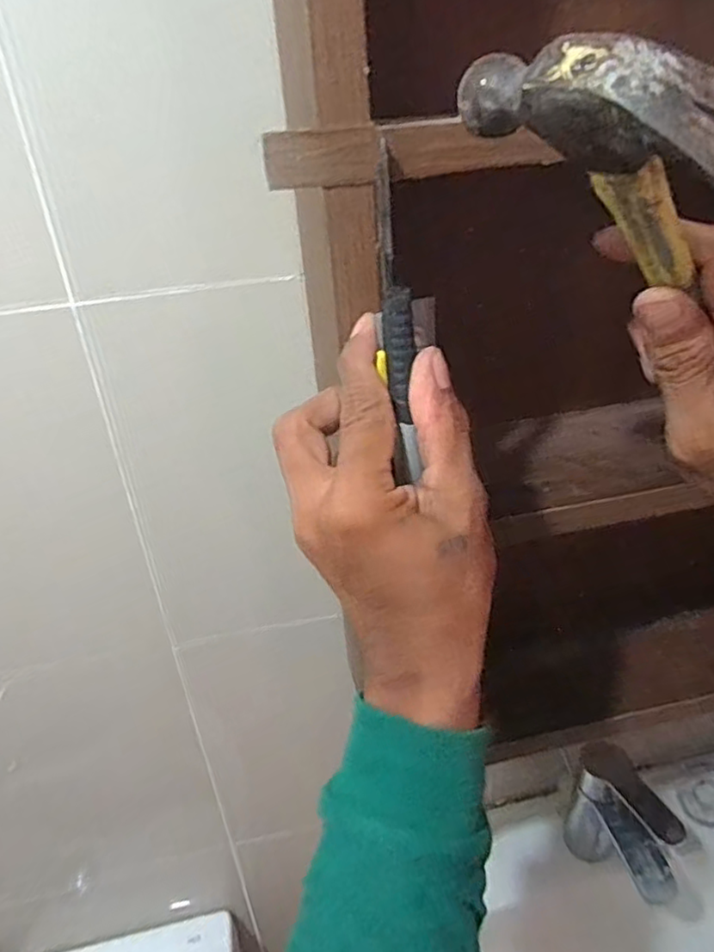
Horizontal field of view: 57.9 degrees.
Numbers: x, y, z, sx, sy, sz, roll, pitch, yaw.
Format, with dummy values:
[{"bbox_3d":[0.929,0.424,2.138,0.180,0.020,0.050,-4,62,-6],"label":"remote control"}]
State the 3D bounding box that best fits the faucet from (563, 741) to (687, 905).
[{"bbox_3d":[0.257,0.349,0.630,0.043,0.145,0.134,-16,30,-19],"label":"faucet"}]

